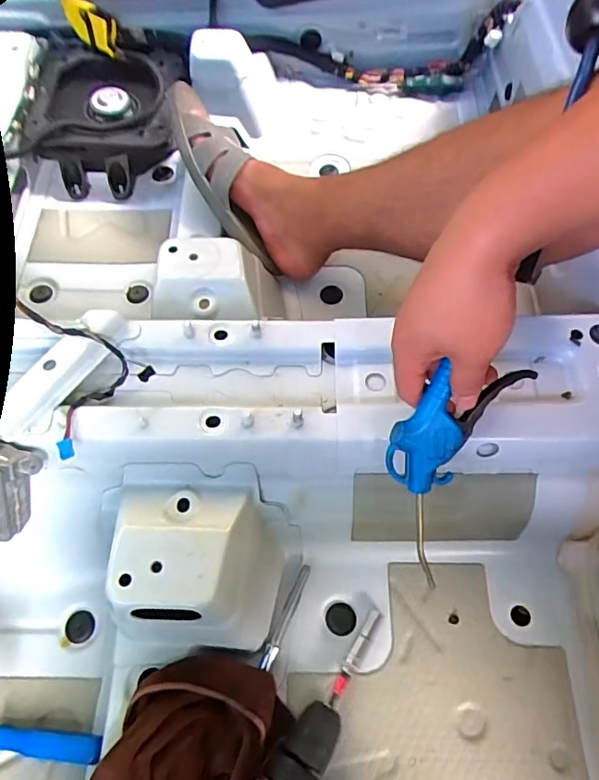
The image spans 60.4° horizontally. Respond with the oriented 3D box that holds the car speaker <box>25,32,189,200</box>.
[{"bbox_3d":[-0.290,-0.426,0.813,0.219,0.095,0.251,-4,63,0],"label":"car speaker"}]

